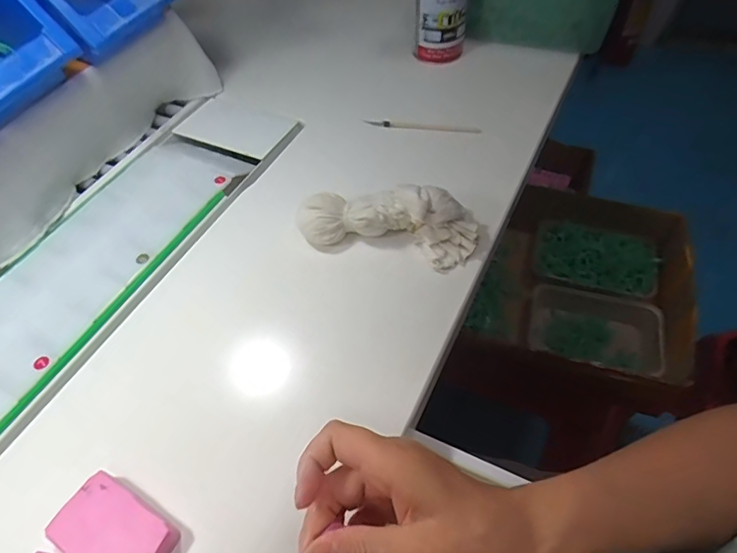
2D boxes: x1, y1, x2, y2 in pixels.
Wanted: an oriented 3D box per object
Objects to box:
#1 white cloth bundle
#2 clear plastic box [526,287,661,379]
[{"bbox_3d":[0.017,-0.049,0.442,0.161,0.059,0.058,9,54,10],"label":"white cloth bundle"},{"bbox_3d":[0.301,0.075,0.666,0.169,0.038,0.112,15,55,14],"label":"clear plastic box"}]

